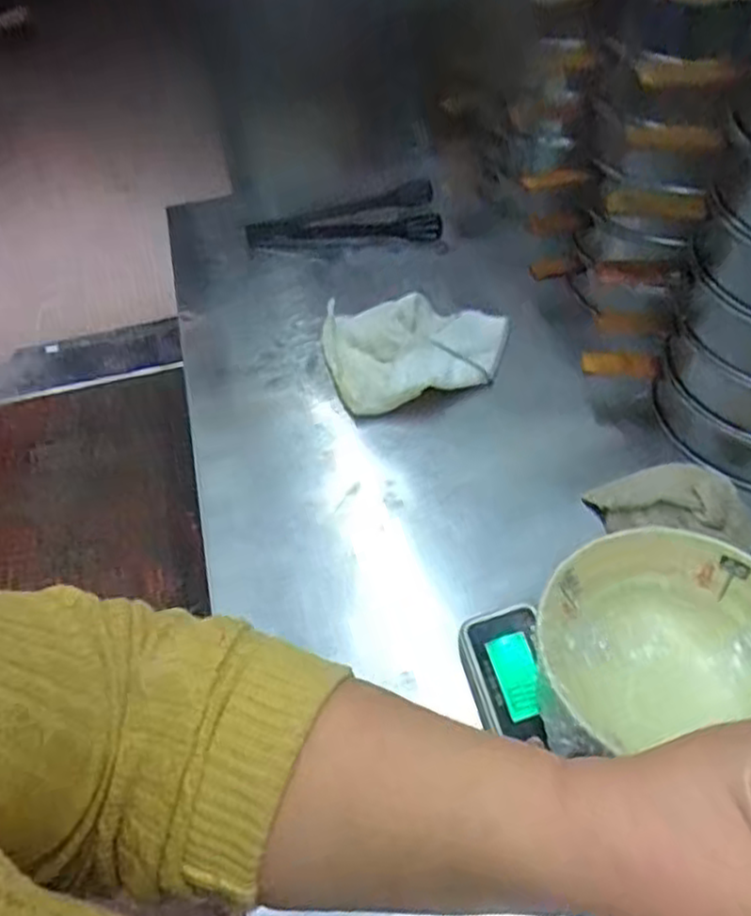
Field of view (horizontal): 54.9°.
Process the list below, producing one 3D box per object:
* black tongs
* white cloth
[{"bbox_3d":[-0.042,-0.321,0.992,0.263,0.071,0.038,-9,46,-3],"label":"black tongs"},{"bbox_3d":[0.049,-0.127,0.823,0.203,0.024,0.171,-11,46,-5],"label":"white cloth"}]

